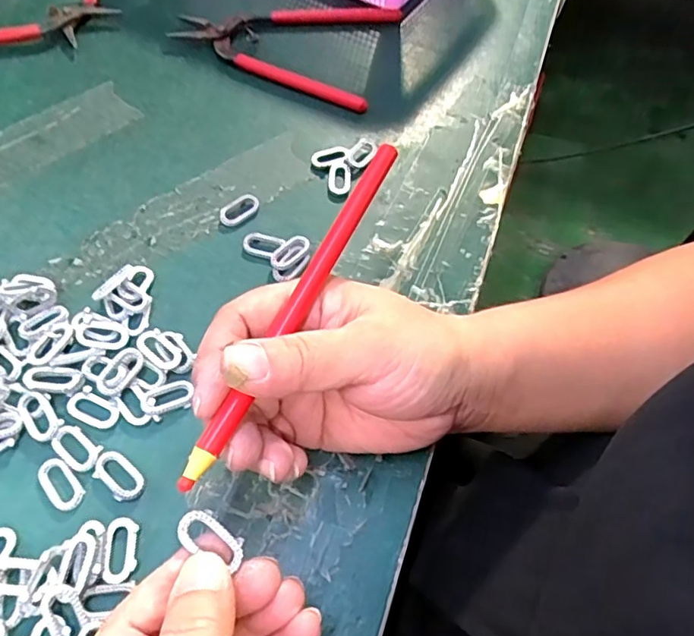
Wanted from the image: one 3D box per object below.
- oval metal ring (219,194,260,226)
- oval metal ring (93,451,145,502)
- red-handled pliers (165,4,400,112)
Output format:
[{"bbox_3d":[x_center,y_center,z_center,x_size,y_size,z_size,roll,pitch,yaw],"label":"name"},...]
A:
[{"bbox_3d":[-0.062,-0.063,0.333,0.013,0.004,0.026,38,64,18],"label":"oval metal ring"},{"bbox_3d":[-0.099,0.068,0.250,0.025,0.004,0.014,37,64,17],"label":"oval metal ring"},{"bbox_3d":[-0.035,-0.207,0.416,0.149,0.012,0.107,24,60,11],"label":"red-handled pliers"}]

